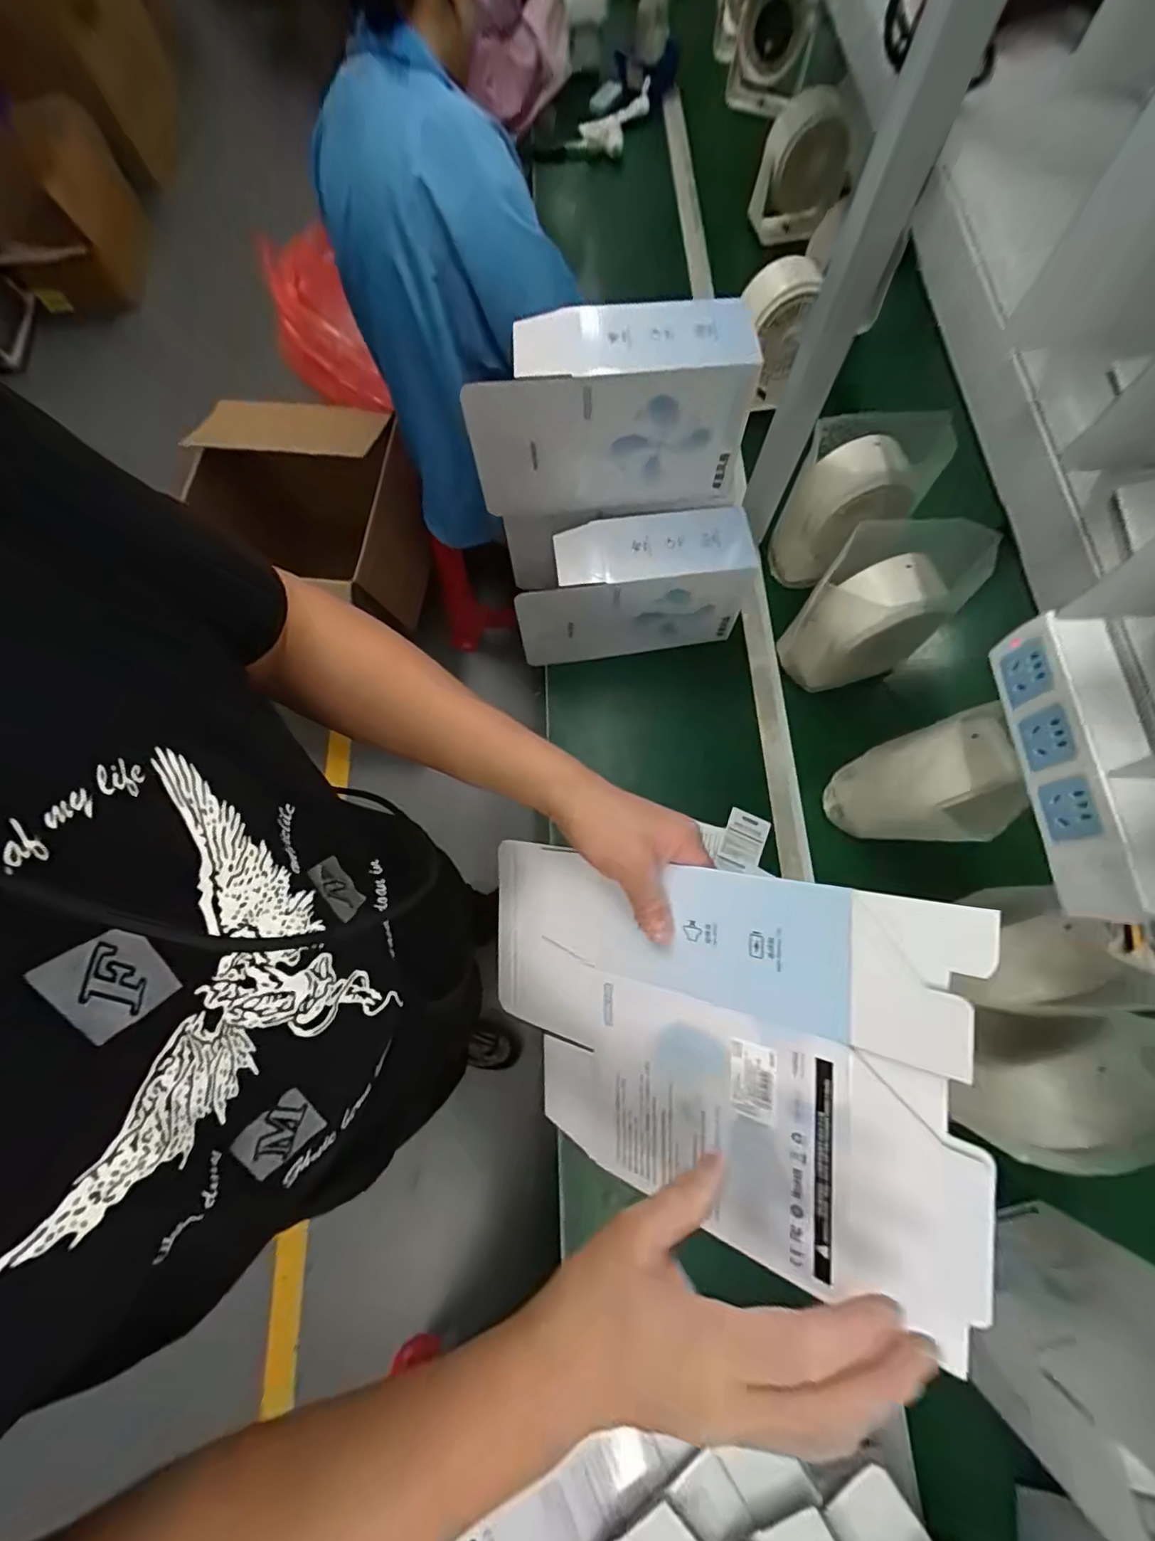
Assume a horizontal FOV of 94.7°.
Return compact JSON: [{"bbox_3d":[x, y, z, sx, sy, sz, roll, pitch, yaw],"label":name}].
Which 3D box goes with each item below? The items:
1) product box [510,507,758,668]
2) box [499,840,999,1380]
[{"bbox_3d":[0.066,-0.239,0.710,0.288,0.146,0.111,-10,73,-1],"label":"product box"},{"bbox_3d":[0.070,0.187,0.377,0.346,0.007,0.240,1,92,38],"label":"box"}]

